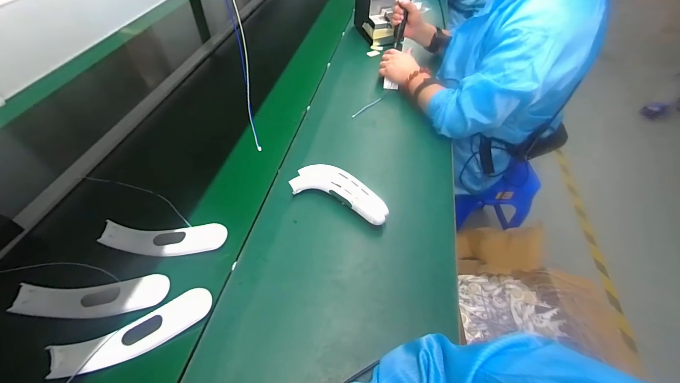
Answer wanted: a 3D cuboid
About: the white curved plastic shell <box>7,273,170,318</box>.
[{"bbox_3d":[-0.372,0.160,0.459,0.189,0.036,0.051,-8,53,-10],"label":"white curved plastic shell"}]

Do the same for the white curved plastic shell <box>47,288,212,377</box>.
[{"bbox_3d":[-0.293,0.208,0.448,0.195,0.033,0.050,-19,54,-34],"label":"white curved plastic shell"}]

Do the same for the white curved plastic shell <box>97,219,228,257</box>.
[{"bbox_3d":[-0.305,0.079,0.529,0.189,0.035,0.058,-4,52,-6],"label":"white curved plastic shell"}]

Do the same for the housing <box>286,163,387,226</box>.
[{"bbox_3d":[0.004,0.004,0.610,0.198,0.052,0.069,22,54,14],"label":"housing"}]

